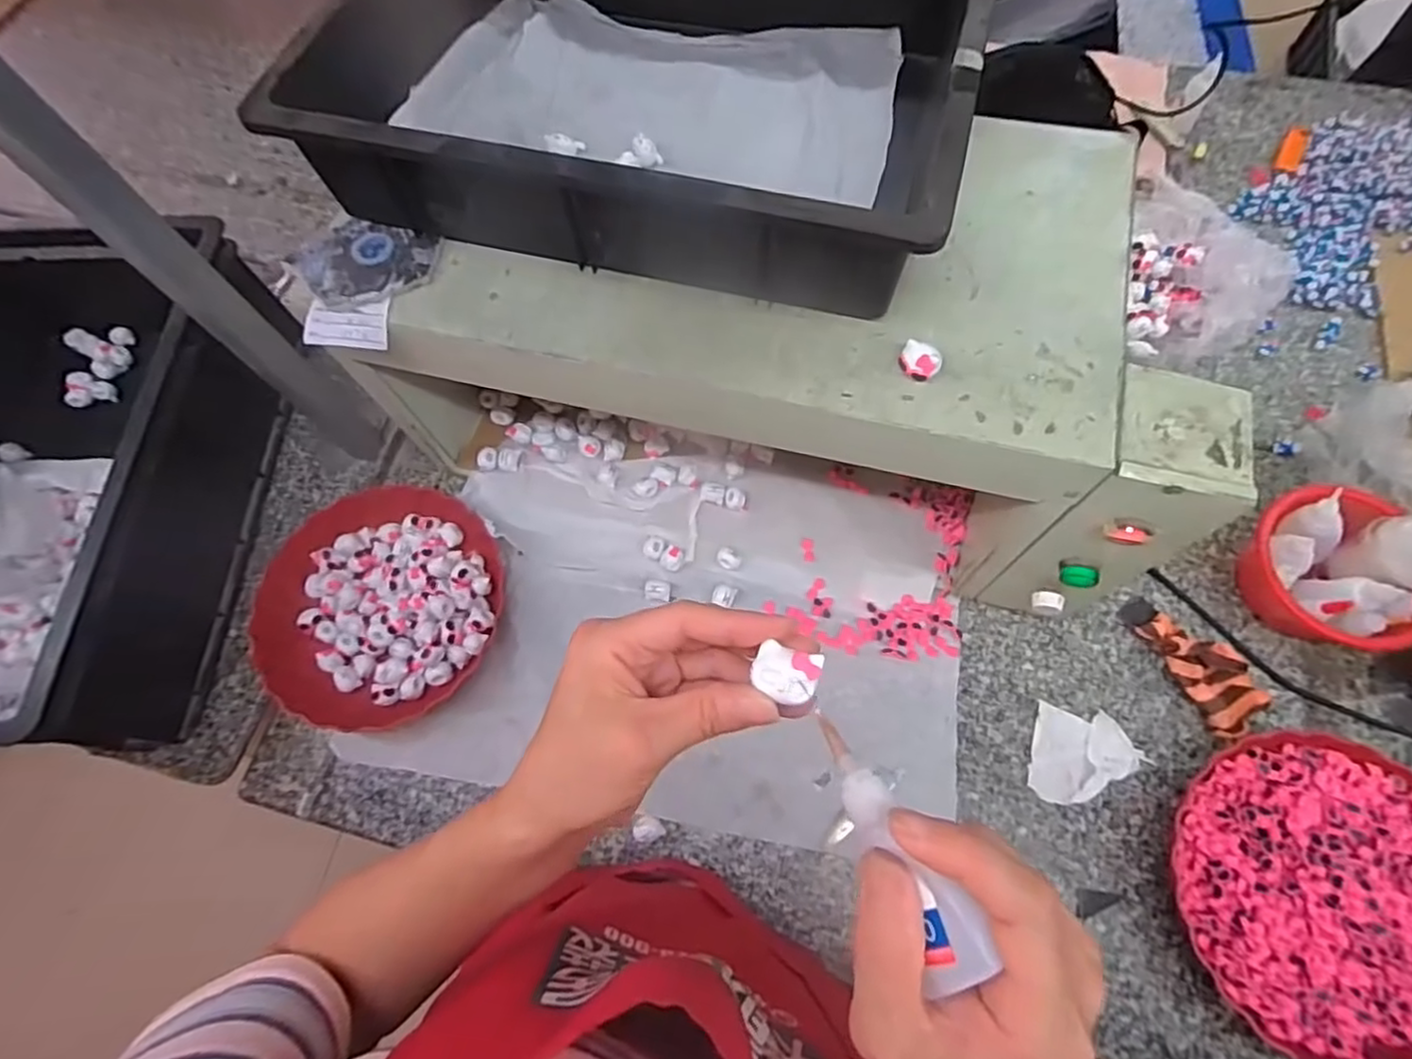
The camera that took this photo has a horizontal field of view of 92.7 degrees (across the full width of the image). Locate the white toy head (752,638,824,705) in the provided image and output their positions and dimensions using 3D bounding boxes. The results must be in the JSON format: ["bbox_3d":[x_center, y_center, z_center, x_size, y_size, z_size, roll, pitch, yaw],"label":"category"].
[{"bbox_3d":[0.032,0.055,0.258,0.024,0.005,0.020,12,69,7],"label":"white toy head"}]

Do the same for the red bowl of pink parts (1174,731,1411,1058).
[{"bbox_3d":[0.505,0.294,0.545,0.237,0.057,0.223,-1,68,3],"label":"red bowl of pink parts"}]

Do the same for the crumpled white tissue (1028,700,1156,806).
[{"bbox_3d":[0.349,0.208,0.613,0.095,0.019,0.084,9,69,7],"label":"crumpled white tissue"}]

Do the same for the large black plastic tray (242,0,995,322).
[{"bbox_3d":[-0.041,-0.324,0.489,0.435,0.101,0.305,14,69,8],"label":"large black plastic tray"}]

